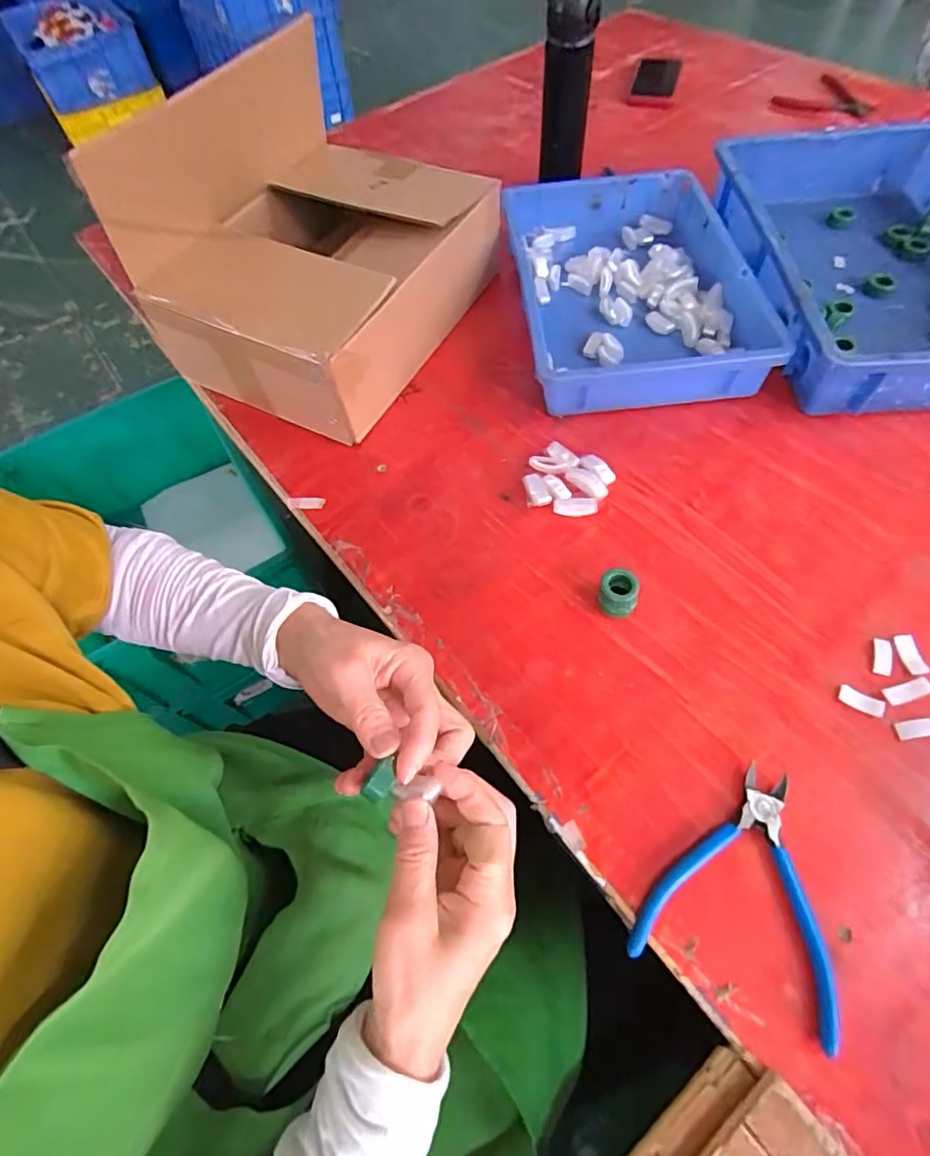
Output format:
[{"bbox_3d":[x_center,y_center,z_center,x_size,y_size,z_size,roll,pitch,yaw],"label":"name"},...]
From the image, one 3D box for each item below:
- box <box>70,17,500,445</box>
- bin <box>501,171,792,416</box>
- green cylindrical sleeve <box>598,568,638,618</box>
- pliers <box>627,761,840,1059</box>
[{"bbox_3d":[-0.160,-0.373,0.599,0.278,0.218,0.345,23,63,16],"label":"box"},{"bbox_3d":[0.187,-0.344,0.635,0.244,0.063,0.372,-4,59,2],"label":"bin"},{"bbox_3d":[0.127,0.014,0.454,0.029,0.027,0.033,7,60,8],"label":"green cylindrical sleeve"},{"bbox_3d":[0.183,0.193,0.352,0.114,0.012,0.139,21,63,16],"label":"pliers"}]

